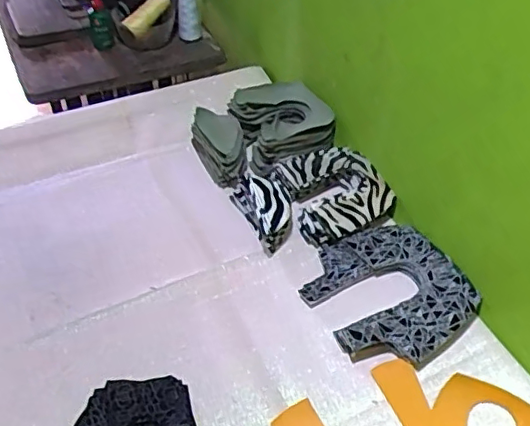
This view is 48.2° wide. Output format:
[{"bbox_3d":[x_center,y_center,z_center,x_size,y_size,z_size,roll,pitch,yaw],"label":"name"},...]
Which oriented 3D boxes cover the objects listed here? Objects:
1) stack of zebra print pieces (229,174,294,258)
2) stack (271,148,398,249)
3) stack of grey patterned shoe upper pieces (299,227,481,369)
[{"bbox_3d":[0.005,-0.014,0.849,0.073,0.048,0.134,-19,50,-20],"label":"stack of zebra print pieces"},{"bbox_3d":[0.098,-0.034,0.866,0.141,0.034,0.162,-22,51,-22],"label":"stack"},{"bbox_3d":[0.156,0.100,0.758,0.185,0.037,0.199,-21,50,-22],"label":"stack of grey patterned shoe upper pieces"}]

